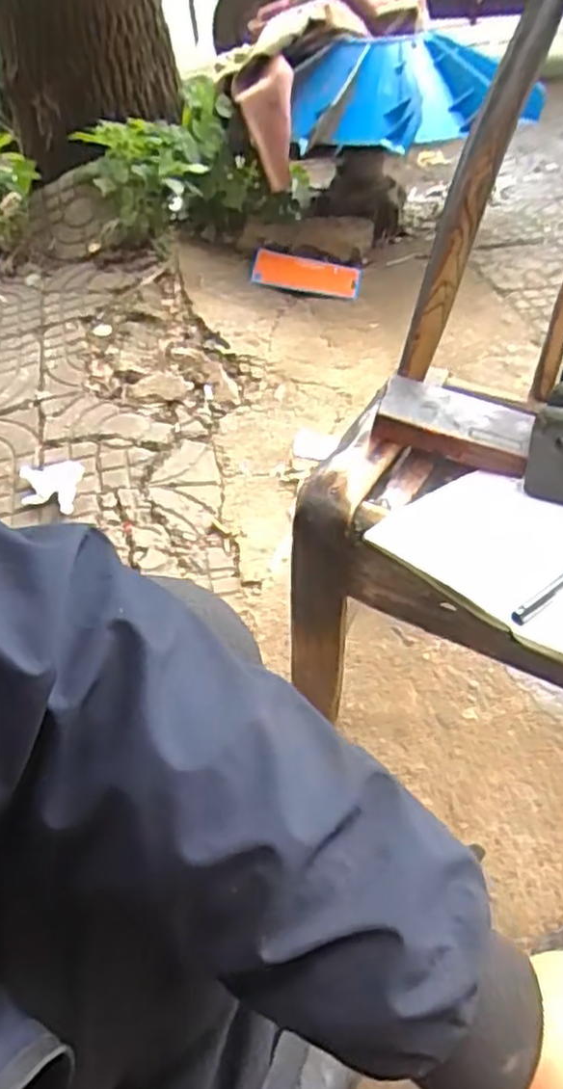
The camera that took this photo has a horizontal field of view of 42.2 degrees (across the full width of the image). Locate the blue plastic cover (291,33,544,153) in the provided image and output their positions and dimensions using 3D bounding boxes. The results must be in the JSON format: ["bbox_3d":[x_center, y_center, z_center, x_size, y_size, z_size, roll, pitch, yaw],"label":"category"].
[{"bbox_3d":[0.273,-0.936,1.511,0.517,0.156,0.287,-3,45,-1],"label":"blue plastic cover"}]

